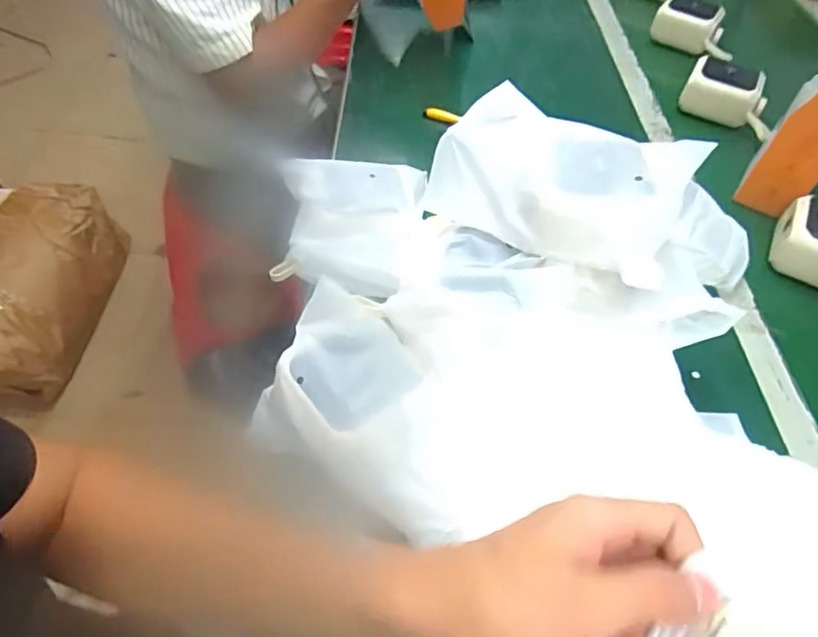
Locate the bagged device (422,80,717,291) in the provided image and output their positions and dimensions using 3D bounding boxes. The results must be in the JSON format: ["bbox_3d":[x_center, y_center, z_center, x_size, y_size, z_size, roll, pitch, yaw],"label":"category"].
[{"bbox_3d":[0.119,-0.109,0.440,0.187,0.053,0.135,23,52,10],"label":"bagged device"}]

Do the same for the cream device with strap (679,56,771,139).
[{"bbox_3d":[0.432,-0.298,0.756,0.128,0.050,0.068,34,54,19],"label":"cream device with strap"}]

